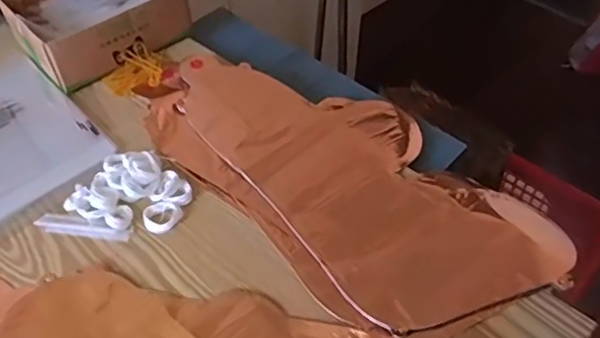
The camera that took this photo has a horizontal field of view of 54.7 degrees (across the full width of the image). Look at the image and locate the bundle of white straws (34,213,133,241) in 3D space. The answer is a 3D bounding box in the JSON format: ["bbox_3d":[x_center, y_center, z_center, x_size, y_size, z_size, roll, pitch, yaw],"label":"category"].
[{"bbox_3d":[-0.201,0.054,0.539,0.089,0.007,0.017,7,50,5],"label":"bundle of white straws"}]

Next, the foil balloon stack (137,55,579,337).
[{"bbox_3d":[0.036,-0.003,0.583,0.218,0.014,0.423,-35,59,-26],"label":"foil balloon stack"}]

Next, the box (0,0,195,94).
[{"bbox_3d":[-0.243,-0.186,0.703,0.182,0.064,0.145,-32,57,-25],"label":"box"}]

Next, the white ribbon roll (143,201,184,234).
[{"bbox_3d":[-0.129,0.045,0.548,0.035,0.007,0.031,-14,51,-12],"label":"white ribbon roll"}]

